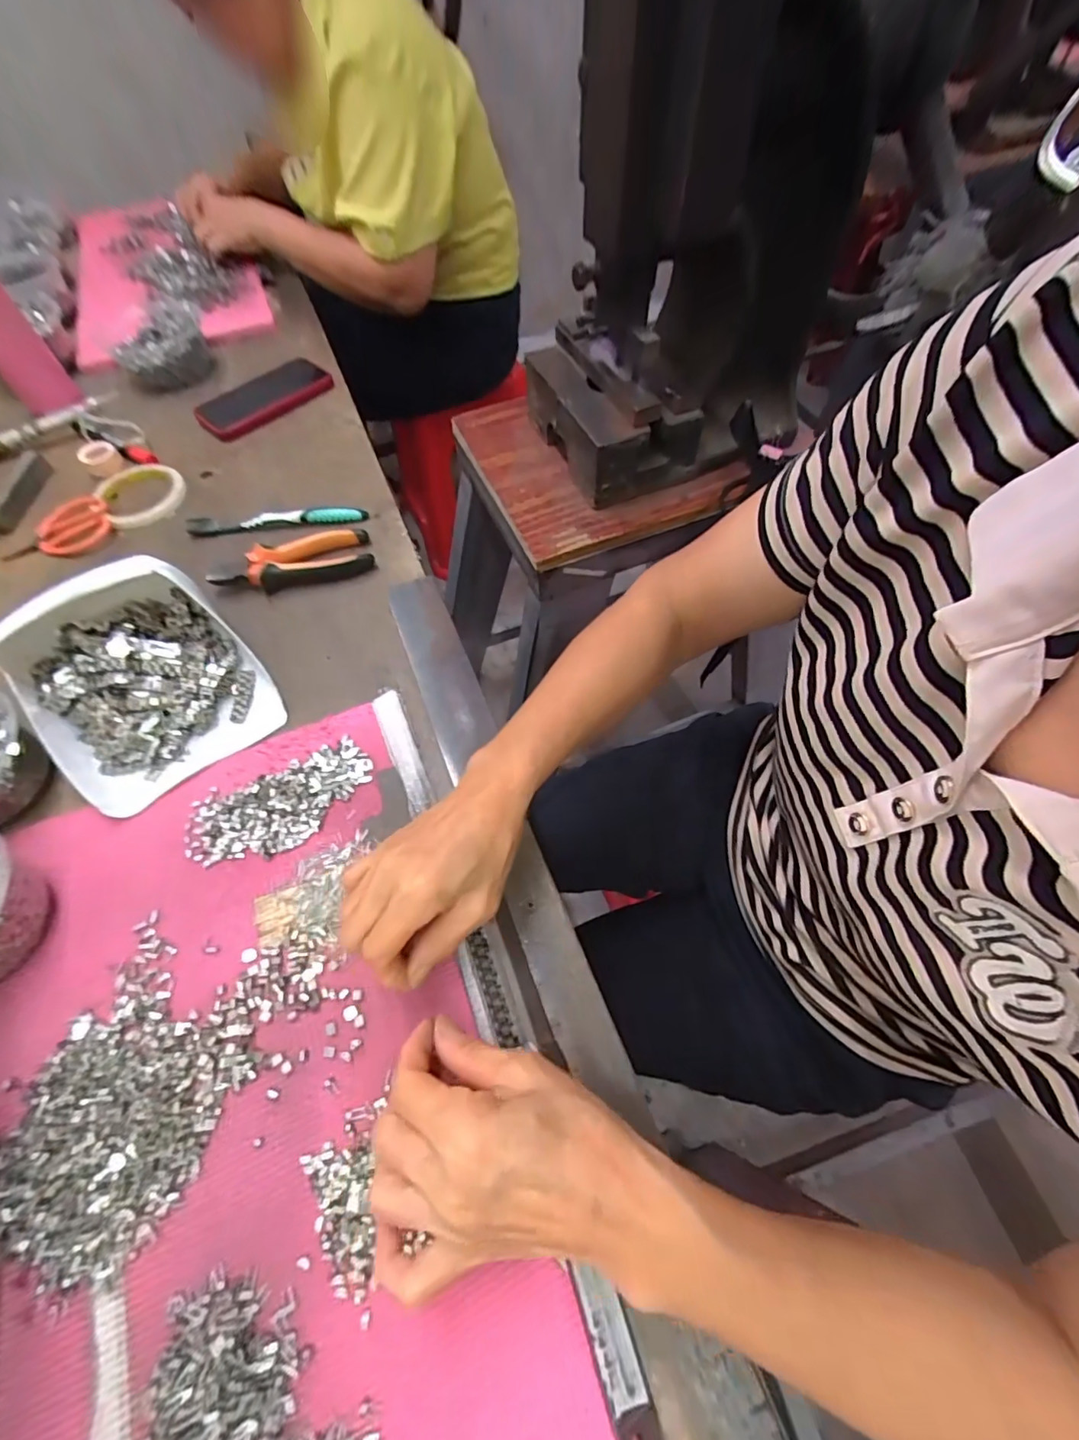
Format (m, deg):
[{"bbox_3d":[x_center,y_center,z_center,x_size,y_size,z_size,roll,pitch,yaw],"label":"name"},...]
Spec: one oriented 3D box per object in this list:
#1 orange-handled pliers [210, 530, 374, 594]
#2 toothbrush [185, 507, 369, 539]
[{"bbox_3d":[-0.244,-0.155,0.513,0.148,0.022,0.048,-18,61,-7],"label":"orange-handled pliers"},{"bbox_3d":[-0.279,-0.213,0.550,0.186,0.017,0.012,-7,60,-1],"label":"toothbrush"}]

